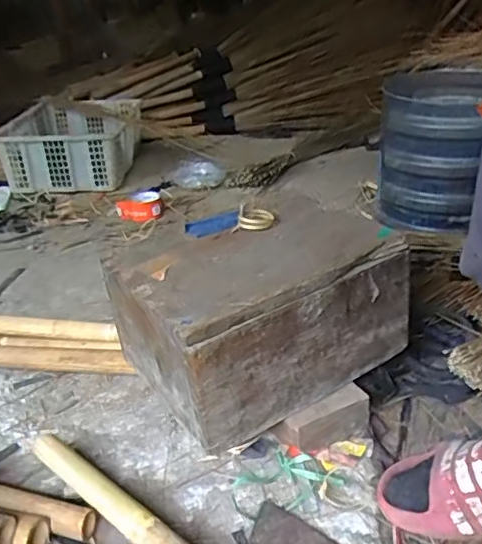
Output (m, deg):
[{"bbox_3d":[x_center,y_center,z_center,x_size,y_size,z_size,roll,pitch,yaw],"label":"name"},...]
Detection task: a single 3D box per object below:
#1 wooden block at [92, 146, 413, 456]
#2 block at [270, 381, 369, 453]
[{"bbox_3d":[0.019,0.037,0.720,0.308,0.165,0.224,-20,31,-28],"label":"wooden block"},{"bbox_3d":[0.098,0.181,0.679,0.117,0.056,0.031,-19,31,-27],"label":"block"}]

